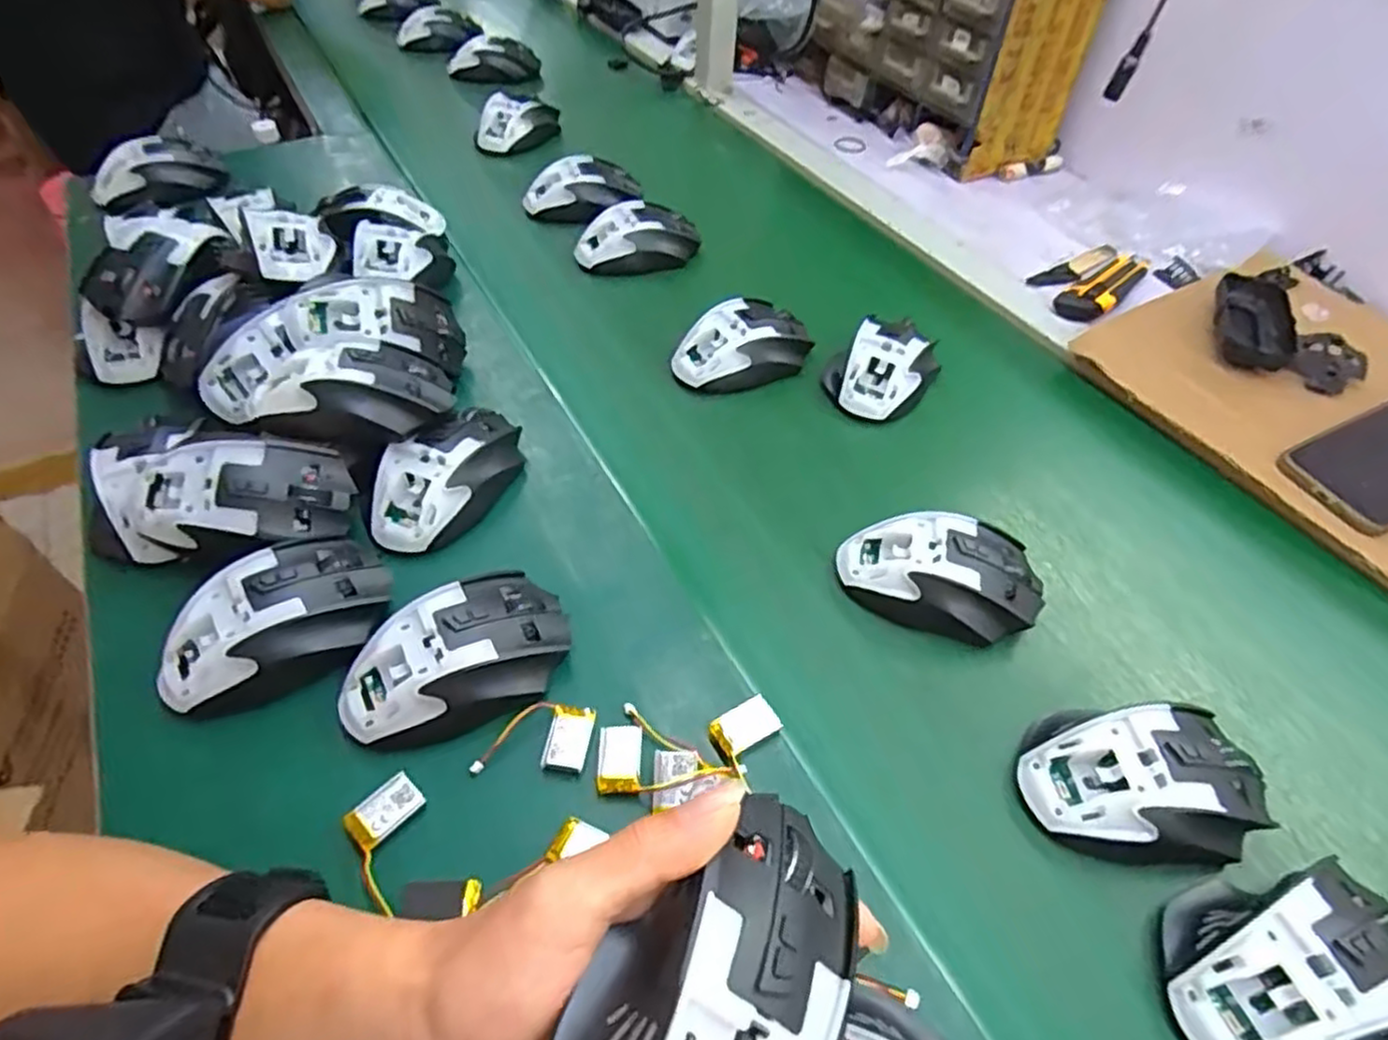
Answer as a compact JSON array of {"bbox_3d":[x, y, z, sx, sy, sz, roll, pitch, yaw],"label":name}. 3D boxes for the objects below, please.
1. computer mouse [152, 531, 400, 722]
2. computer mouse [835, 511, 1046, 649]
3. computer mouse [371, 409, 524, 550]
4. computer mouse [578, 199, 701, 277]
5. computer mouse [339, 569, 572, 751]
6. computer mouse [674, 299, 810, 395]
[{"bbox_3d":[-0.217,0.053,0.381,0.114,0.041,0.069,-32,58,-26],"label":"computer mouse"},{"bbox_3d":[0.145,0.031,0.431,0.113,0.034,0.066,9,50,4],"label":"computer mouse"},{"bbox_3d":[-0.150,-0.027,0.455,0.058,0.039,0.110,35,57,24],"label":"computer mouse"},{"bbox_3d":[-0.051,-0.258,0.660,0.114,0.036,0.063,0,50,-3],"label":"computer mouse"},{"bbox_3d":[-0.122,0.070,0.373,0.113,0.036,0.068,-22,54,-20],"label":"computer mouse"},{"bbox_3d":[0.037,-0.130,0.561,0.109,0.040,0.070,-25,55,-22],"label":"computer mouse"}]

